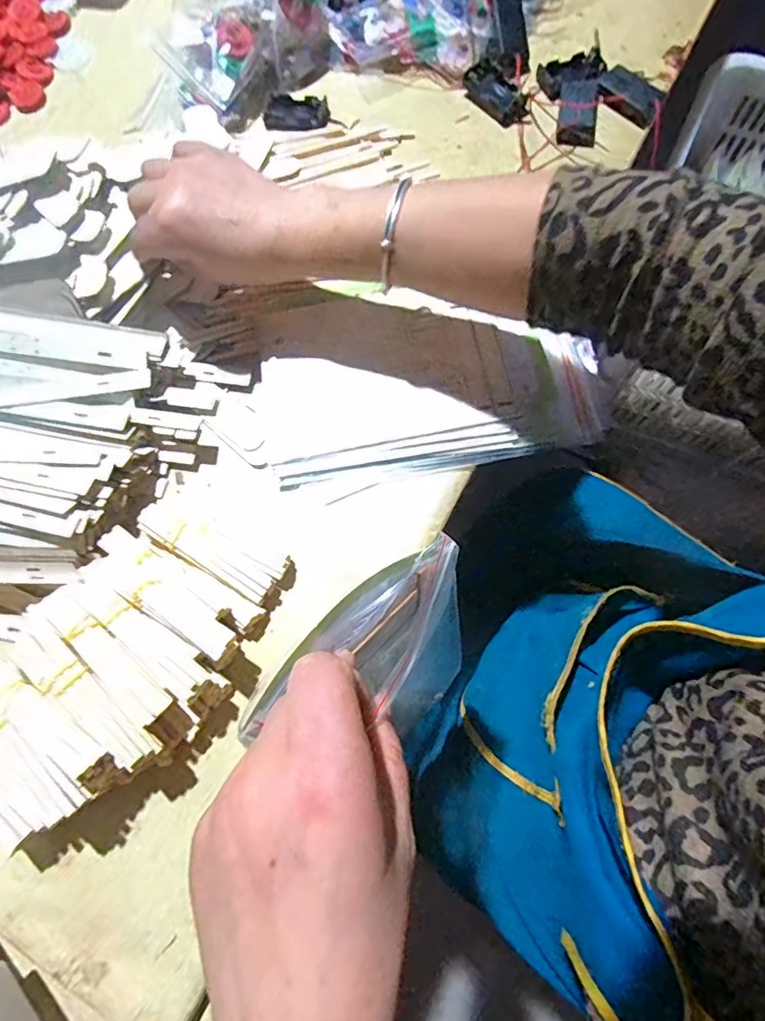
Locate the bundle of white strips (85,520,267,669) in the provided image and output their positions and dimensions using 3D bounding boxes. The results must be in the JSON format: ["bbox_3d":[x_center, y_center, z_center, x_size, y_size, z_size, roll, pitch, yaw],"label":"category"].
[{"bbox_3d":[-0.142,0.053,0.359,0.124,0.046,0.041,30,76,11],"label":"bundle of white strips"}]

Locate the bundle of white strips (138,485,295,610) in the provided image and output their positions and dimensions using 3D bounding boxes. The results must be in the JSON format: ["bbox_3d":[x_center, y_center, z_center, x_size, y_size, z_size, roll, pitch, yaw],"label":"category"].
[{"bbox_3d":[-0.119,0.021,0.376,0.119,0.036,0.041,31,76,11],"label":"bundle of white strips"}]

